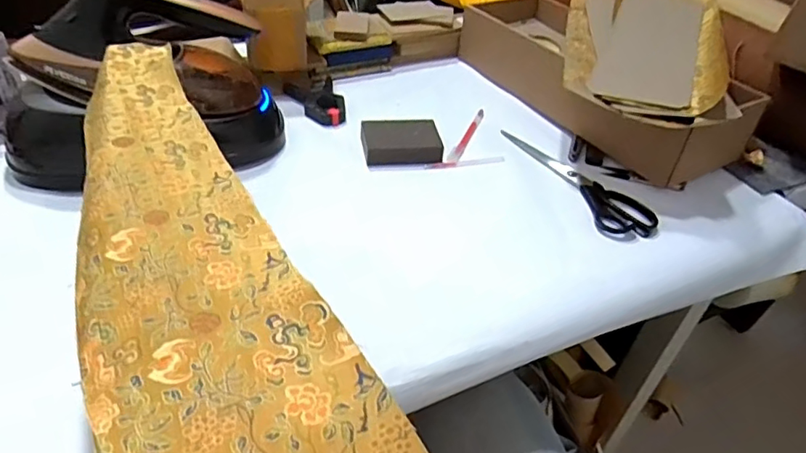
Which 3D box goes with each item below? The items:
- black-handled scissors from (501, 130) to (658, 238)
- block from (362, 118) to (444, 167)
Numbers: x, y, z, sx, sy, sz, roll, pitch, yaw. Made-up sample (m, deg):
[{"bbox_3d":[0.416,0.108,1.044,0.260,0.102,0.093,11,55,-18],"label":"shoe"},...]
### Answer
[{"bbox_3d":[0.204,-0.062,0.699,0.059,0.012,0.242,-24,49,-29],"label":"black-handled scissors"},{"bbox_3d":[-0.002,-0.111,0.727,0.100,0.025,0.070,0,42,-6],"label":"block"}]

